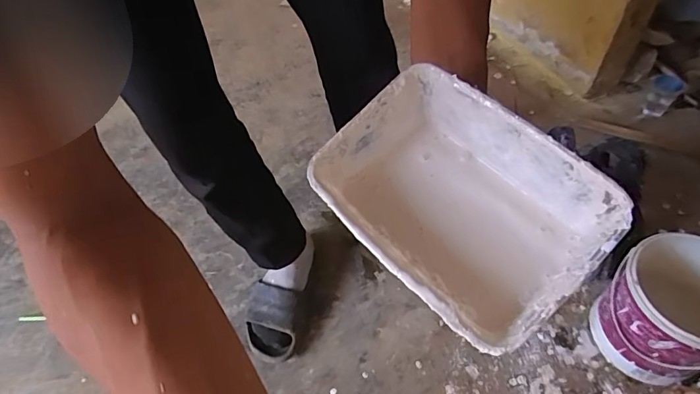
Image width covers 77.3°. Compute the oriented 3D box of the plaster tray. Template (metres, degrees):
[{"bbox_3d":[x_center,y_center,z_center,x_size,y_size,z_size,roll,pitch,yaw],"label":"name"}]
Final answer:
[{"bbox_3d":[0.065,0.002,0.284,0.126,0.066,0.173,-41,62,-15],"label":"plaster tray"}]

